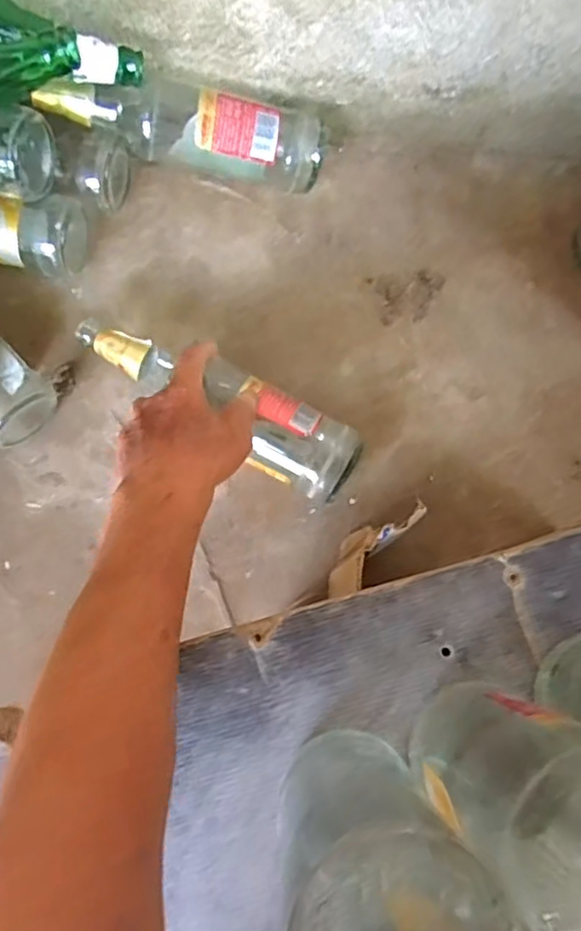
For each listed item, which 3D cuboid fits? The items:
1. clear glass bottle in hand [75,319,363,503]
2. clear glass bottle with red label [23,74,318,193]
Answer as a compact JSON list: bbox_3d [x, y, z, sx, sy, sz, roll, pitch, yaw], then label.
[{"bbox_3d":[-0.066,-0.057,0.555,0.261,0.064,0.066,29,80,4],"label":"clear glass bottle in hand"},{"bbox_3d":[-0.091,-0.306,0.563,0.234,0.080,0.072,5,110,-23],"label":"clear glass bottle with red label"}]

